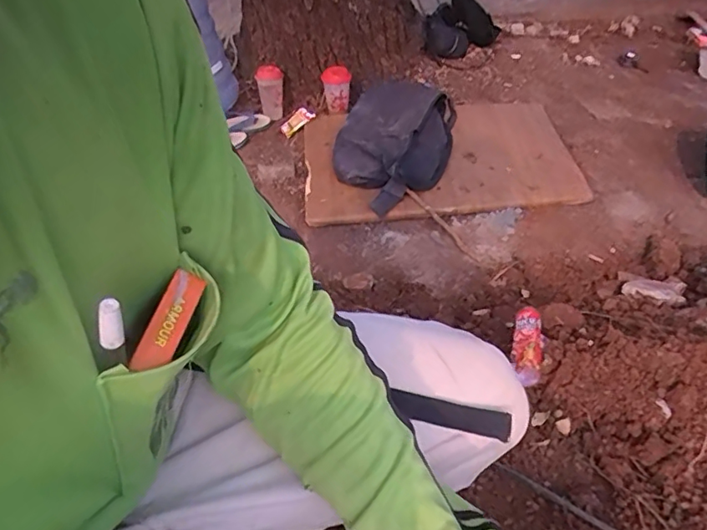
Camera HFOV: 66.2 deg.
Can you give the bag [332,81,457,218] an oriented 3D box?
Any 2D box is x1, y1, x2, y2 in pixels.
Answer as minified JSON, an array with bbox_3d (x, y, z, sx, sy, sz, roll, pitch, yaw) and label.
[{"bbox_3d":[0.109,-0.347,1.470,0.300,0.146,0.447,11,44,15],"label":"bag"}]

